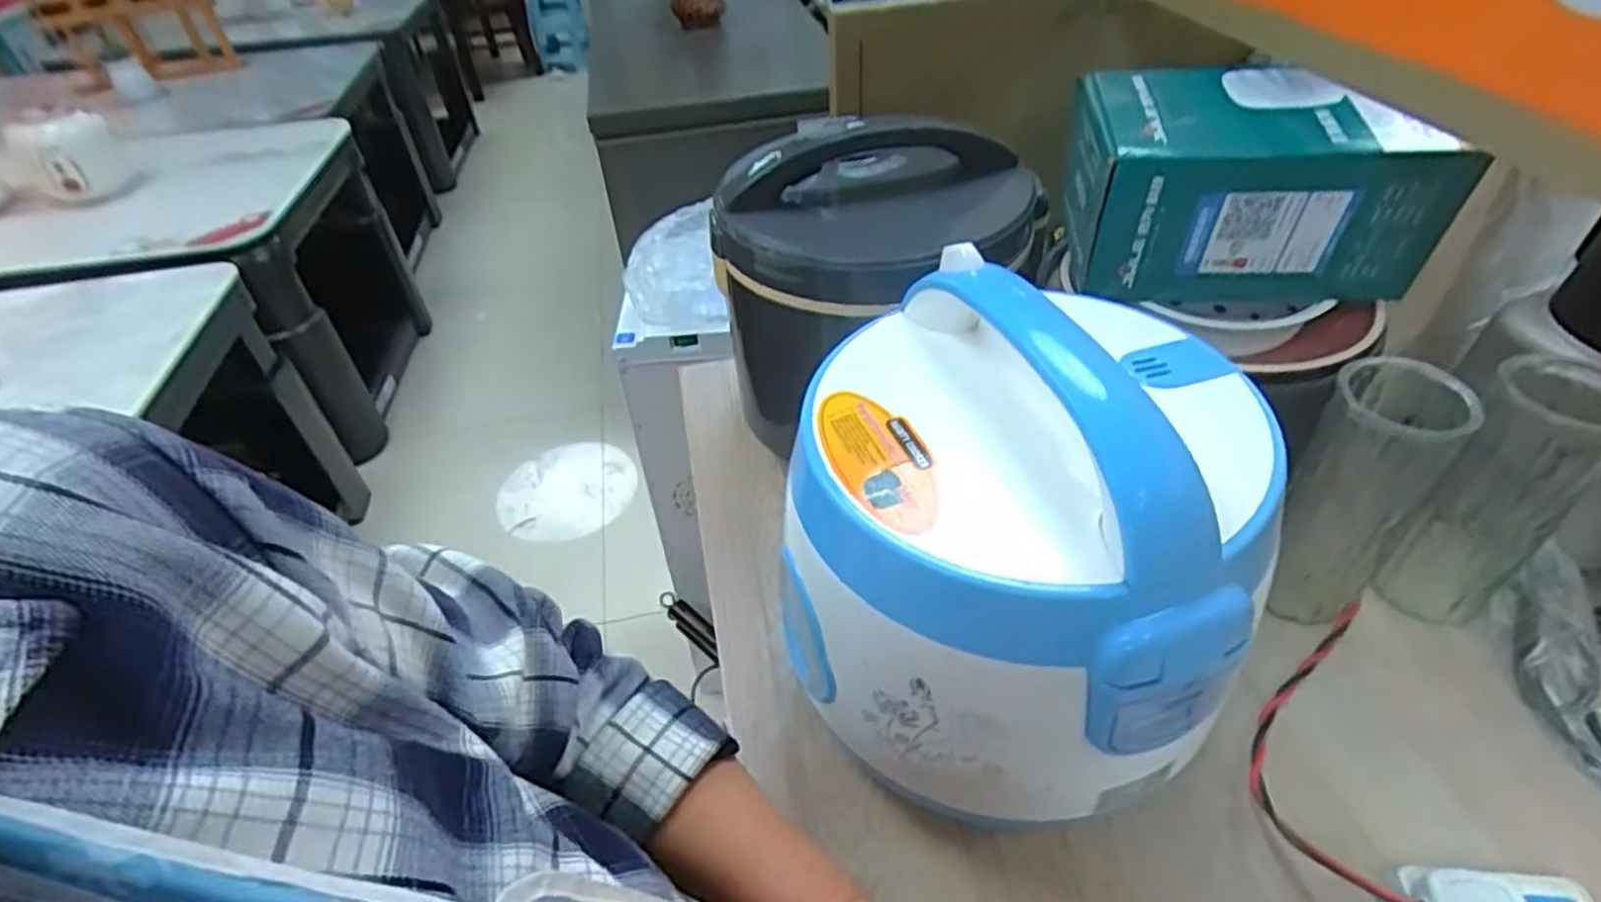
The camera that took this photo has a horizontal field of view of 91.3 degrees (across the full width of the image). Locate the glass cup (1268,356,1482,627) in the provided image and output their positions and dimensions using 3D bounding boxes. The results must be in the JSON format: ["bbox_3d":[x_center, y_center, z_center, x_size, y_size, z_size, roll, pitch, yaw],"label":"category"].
[{"bbox_3d":[0.389,0.030,0.552,0.082,0.189,0.076,-33,50,-28],"label":"glass cup"}]

